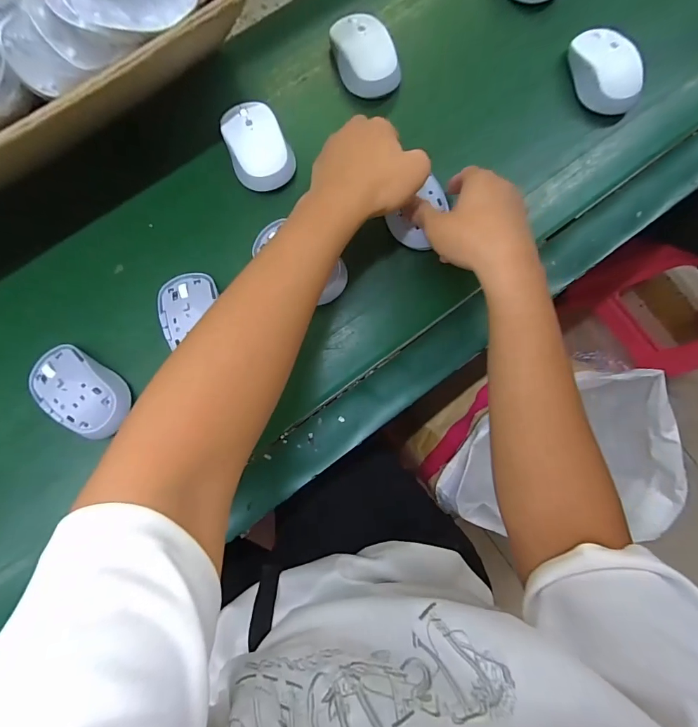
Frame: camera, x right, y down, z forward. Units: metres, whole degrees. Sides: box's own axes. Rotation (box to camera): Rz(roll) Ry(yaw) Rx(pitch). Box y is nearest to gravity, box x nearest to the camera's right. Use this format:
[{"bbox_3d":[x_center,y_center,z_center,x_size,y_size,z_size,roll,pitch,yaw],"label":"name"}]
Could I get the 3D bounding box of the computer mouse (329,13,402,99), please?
[{"bbox_3d":[0.016,-0.334,0.444,0.058,0.044,0.086,-22,83,-5],"label":"computer mouse"}]

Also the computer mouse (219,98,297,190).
[{"bbox_3d":[-0.098,-0.232,0.426,0.060,0.030,0.095,-27,84,-5],"label":"computer mouse"}]

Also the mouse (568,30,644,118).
[{"bbox_3d":[0.280,-0.318,0.441,0.056,0.032,0.095,-13,83,-4],"label":"mouse"}]

